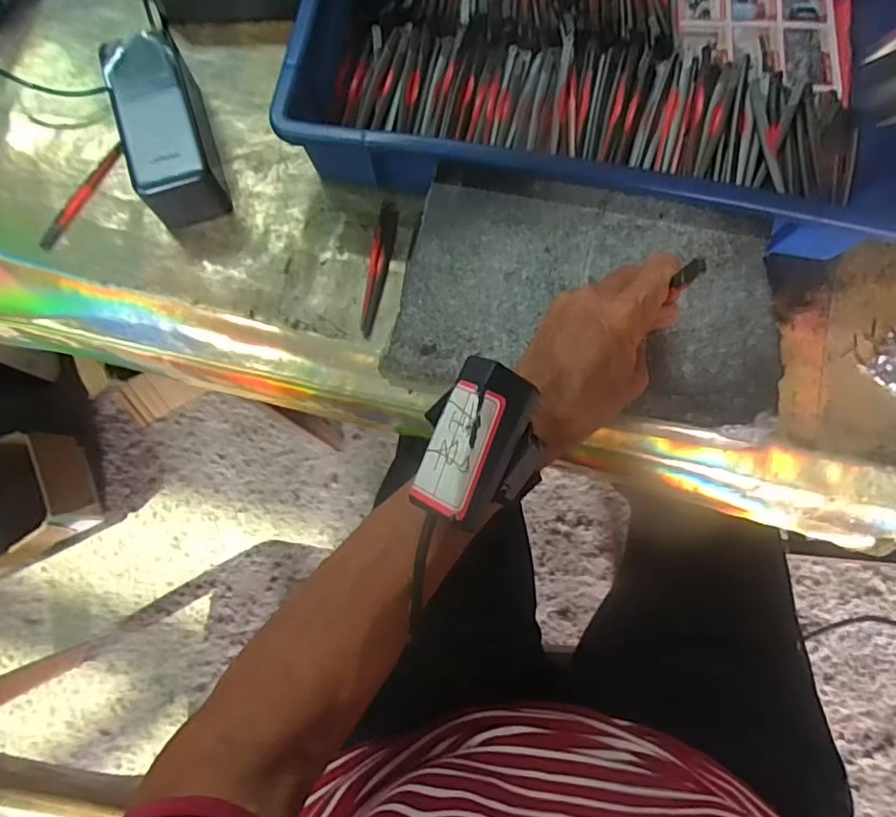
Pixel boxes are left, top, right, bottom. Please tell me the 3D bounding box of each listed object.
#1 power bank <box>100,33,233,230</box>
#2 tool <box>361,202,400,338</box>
[{"bbox_3d":[-0.209,-0.208,0.427,0.058,0.055,0.132,-21,78,-3],"label":"power bank"},{"bbox_3d":[-0.052,-0.107,0.431,0.015,0.006,0.106,9,79,3],"label":"tool"}]

